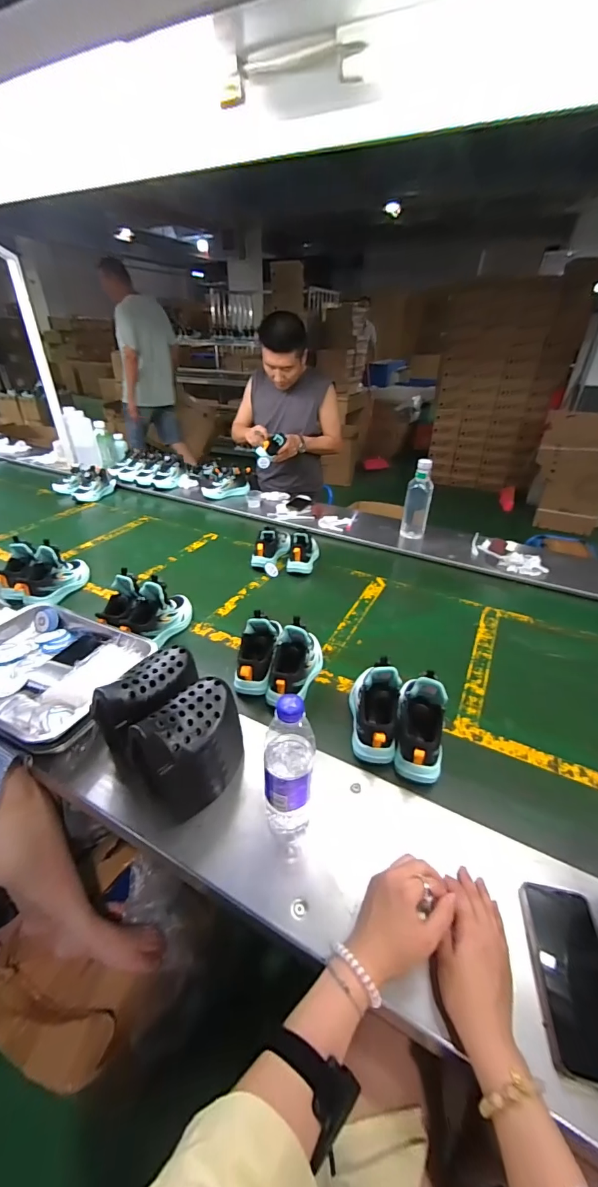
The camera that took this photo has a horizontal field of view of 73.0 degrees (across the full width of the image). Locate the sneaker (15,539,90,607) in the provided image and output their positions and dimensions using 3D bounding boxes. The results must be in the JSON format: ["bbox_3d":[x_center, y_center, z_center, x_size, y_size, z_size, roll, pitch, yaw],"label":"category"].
[{"bbox_3d":[-0.628,-0.062,1.036,0.087,0.113,0.184,7,34,10],"label":"sneaker"}]

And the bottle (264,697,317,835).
[{"bbox_3d":[-0.012,0.230,0.504,0.058,0.253,0.052,1,33,0],"label":"bottle"}]

